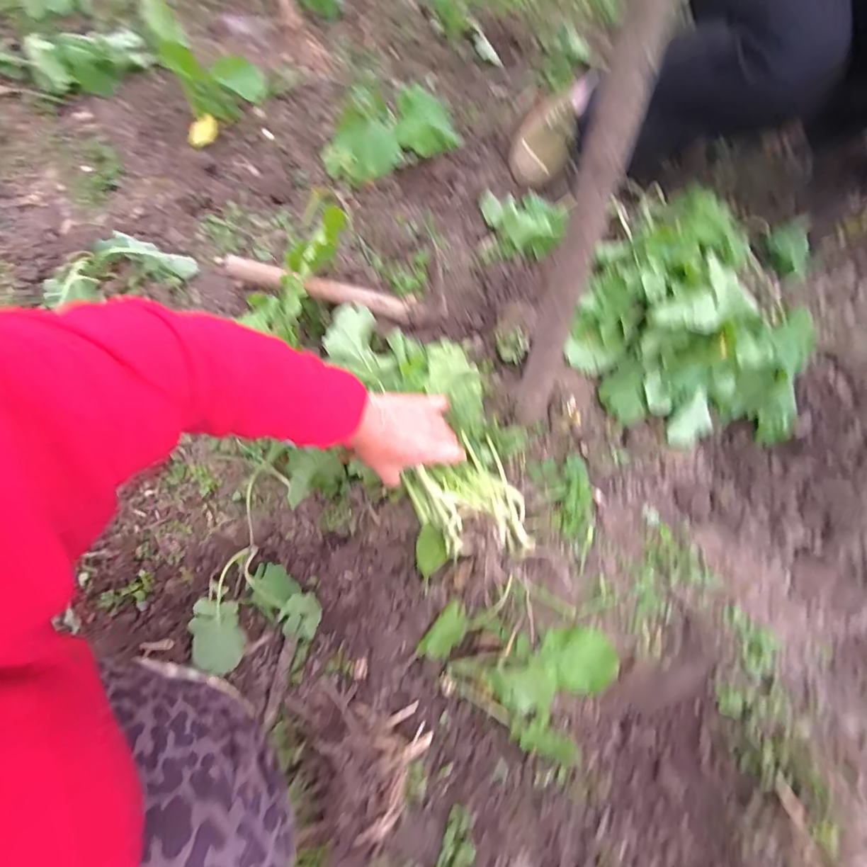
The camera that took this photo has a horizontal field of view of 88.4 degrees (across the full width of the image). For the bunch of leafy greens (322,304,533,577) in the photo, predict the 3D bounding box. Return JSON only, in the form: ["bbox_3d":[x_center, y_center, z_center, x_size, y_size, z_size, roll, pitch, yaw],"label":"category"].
[{"bbox_3d":[0.000,-0.012,0.546,0.160,0.084,0.358,-27,77,-7],"label":"bunch of leafy greens"}]

